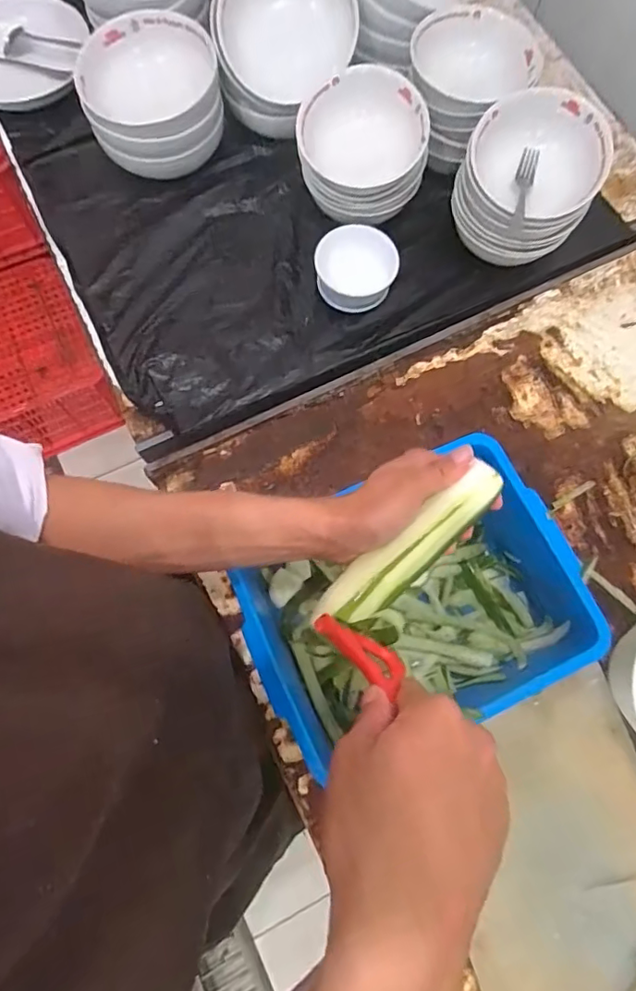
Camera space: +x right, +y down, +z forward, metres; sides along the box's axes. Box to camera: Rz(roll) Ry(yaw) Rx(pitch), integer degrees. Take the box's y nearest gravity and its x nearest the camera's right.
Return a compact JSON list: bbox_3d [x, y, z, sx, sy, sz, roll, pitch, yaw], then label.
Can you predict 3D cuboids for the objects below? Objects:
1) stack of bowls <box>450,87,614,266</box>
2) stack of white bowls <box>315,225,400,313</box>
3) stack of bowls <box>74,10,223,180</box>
[{"bbox_3d":[0.243,-0.360,0.655,0.147,0.152,0.145,26,74,6],"label":"stack of bowls"},{"bbox_3d":[0.045,-0.274,0.666,0.093,0.070,0.085,-9,73,-4],"label":"stack of white bowls"},{"bbox_3d":[-0.210,-0.503,0.707,0.165,0.120,0.175,-13,74,-5],"label":"stack of bowls"}]

